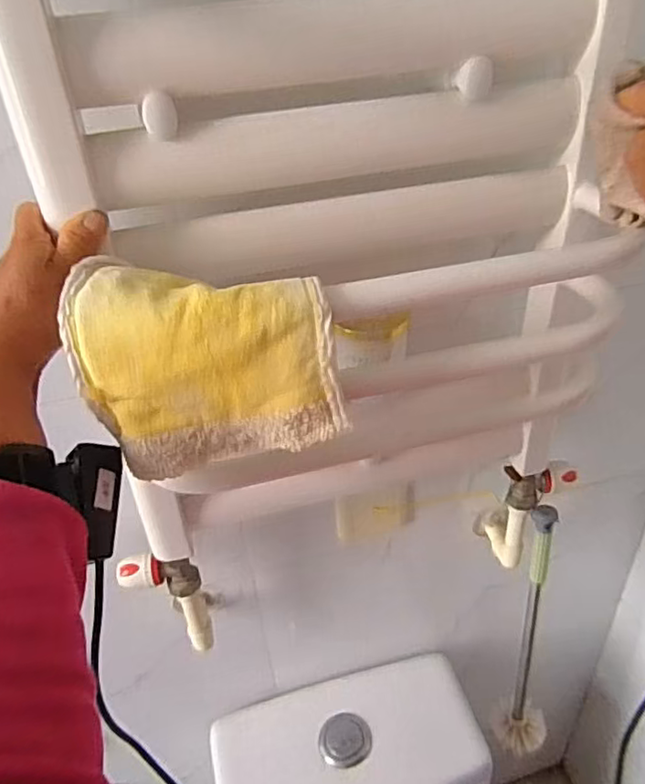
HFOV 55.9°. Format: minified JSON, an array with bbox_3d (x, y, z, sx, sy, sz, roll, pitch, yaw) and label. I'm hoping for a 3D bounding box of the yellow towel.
[{"bbox_3d":[-0.065,-0.015,0.365,0.157,0.098,0.086,3,36,10],"label":"yellow towel"}]

